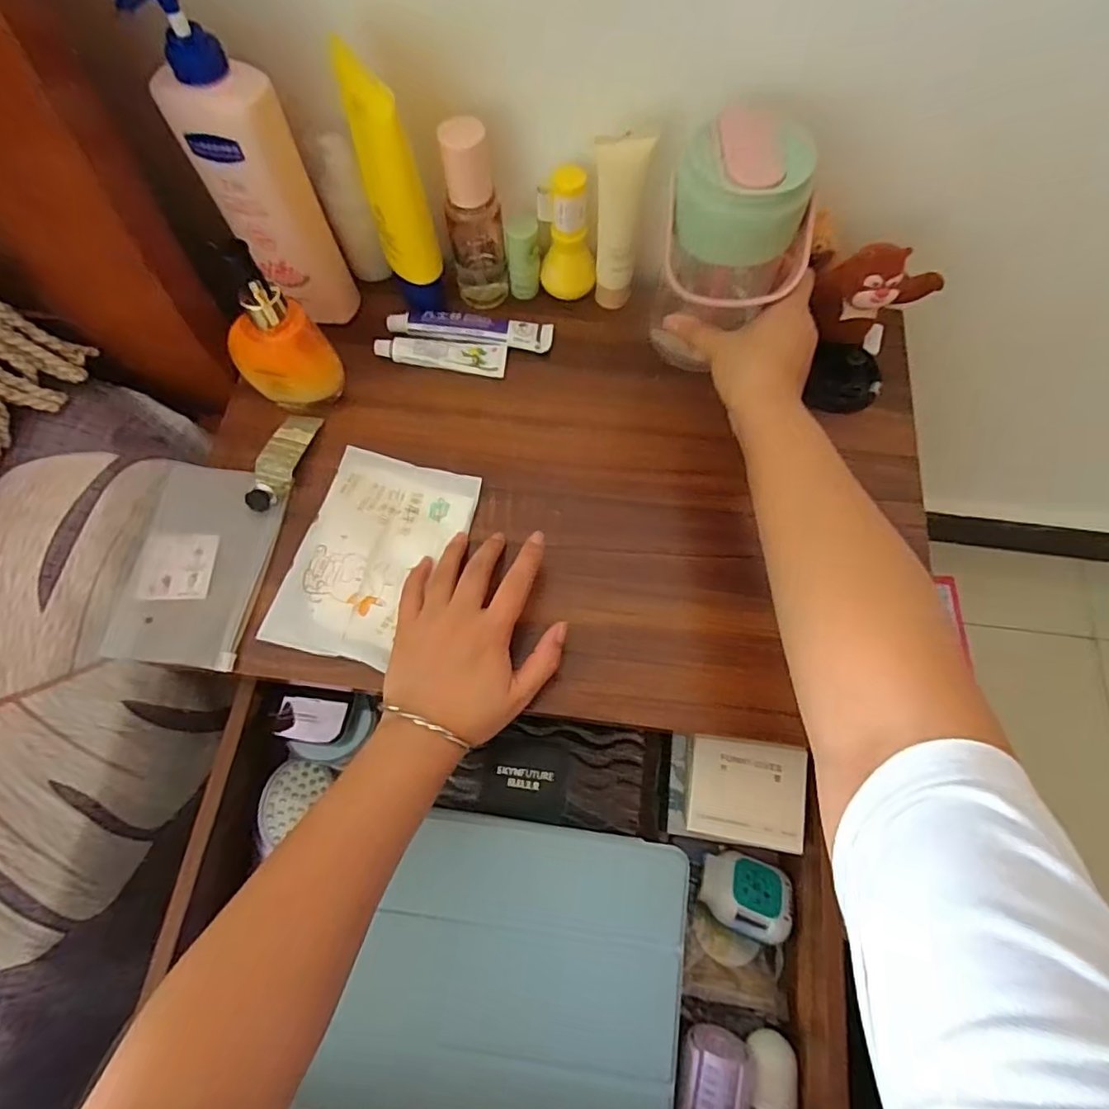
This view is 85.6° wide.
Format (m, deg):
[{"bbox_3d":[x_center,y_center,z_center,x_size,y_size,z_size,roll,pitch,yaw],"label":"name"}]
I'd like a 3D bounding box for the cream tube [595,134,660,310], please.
[{"bbox_3d":[0.049,-0.244,0.454,0.039,0.133,0.024,4,68,2],"label":"cream tube"}]

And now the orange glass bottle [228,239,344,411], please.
[{"bbox_3d":[-0.197,-0.150,0.418,0.061,0.124,0.051,-39,73,-14],"label":"orange glass bottle"}]

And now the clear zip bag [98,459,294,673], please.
[{"bbox_3d":[-0.254,0.006,0.427,0.097,0.014,0.143,8,68,4],"label":"clear zip bag"}]

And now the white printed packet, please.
[{"bbox_3d":[-0.125,-0.001,0.419,0.103,0.017,0.149,15,69,6],"label":"white printed packet"}]

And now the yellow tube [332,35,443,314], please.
[{"bbox_3d":[-0.110,-0.249,0.425,0.037,0.172,0.050,-15,69,-5],"label":"yellow tube"}]

